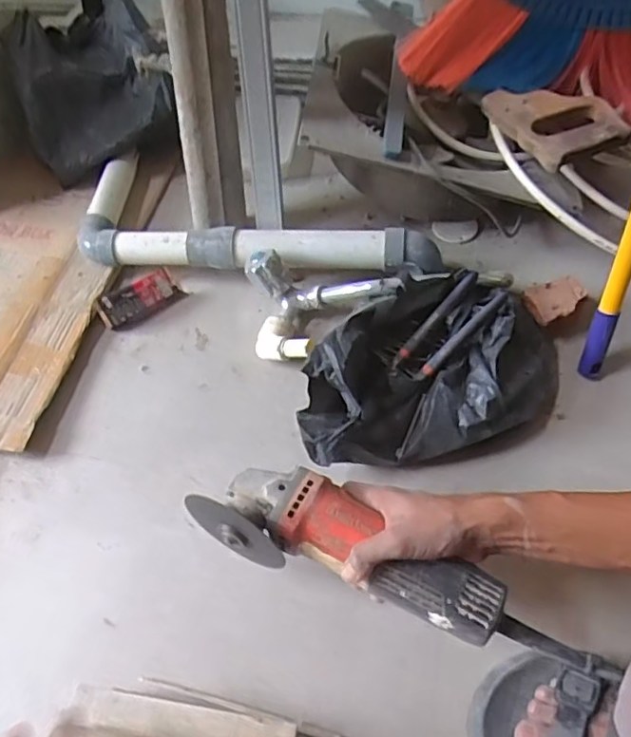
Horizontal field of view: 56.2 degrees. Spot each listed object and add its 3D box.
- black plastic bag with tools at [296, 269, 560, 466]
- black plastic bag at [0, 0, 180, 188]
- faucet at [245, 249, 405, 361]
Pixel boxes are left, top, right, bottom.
[{"bbox_3d":[0.129,-0.004,0.654,0.308,0.117,0.191,-10,58,-4],"label":"black plastic bag with tools"},{"bbox_3d":[-0.341,-0.439,0.868,0.213,0.205,0.247,-24,60,-12],"label":"black plastic bag"},{"bbox_3d":[-0.002,-0.063,0.713,0.194,0.094,0.118,15,60,12],"label":"faucet"}]

